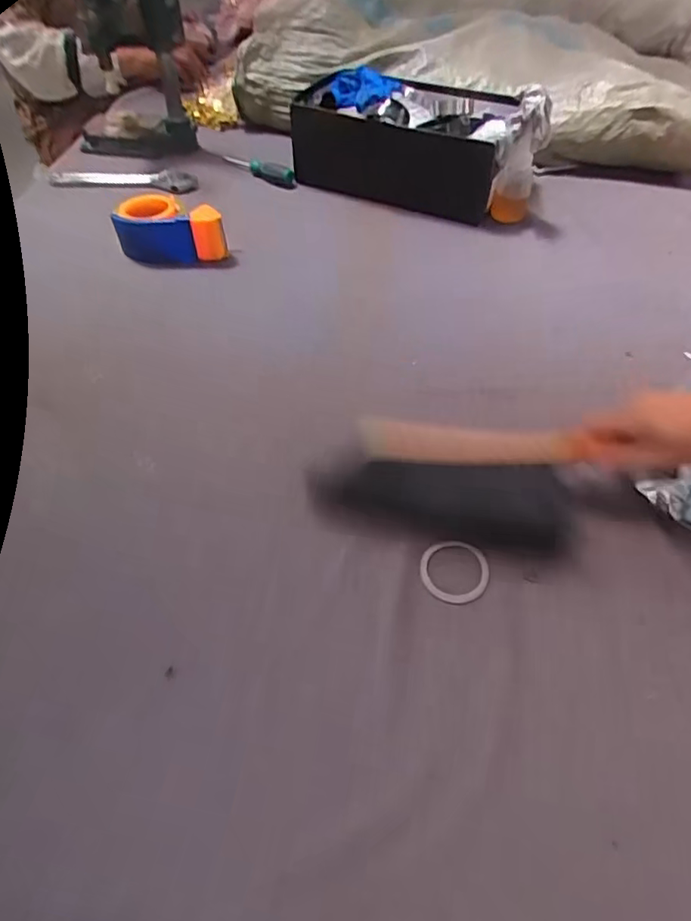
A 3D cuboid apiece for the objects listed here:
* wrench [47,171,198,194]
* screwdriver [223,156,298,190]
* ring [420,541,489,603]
[{"bbox_3d":[-0.399,-0.501,1.010,0.266,0.014,0.059,7,50,8],"label":"wrench"},{"bbox_3d":[-0.161,-0.539,1.046,0.030,0.031,0.187,-35,56,-25],"label":"screwdriver"},{"bbox_3d":[0.091,0.093,0.477,0.056,0.007,0.054,-1,49,1],"label":"ring"}]

